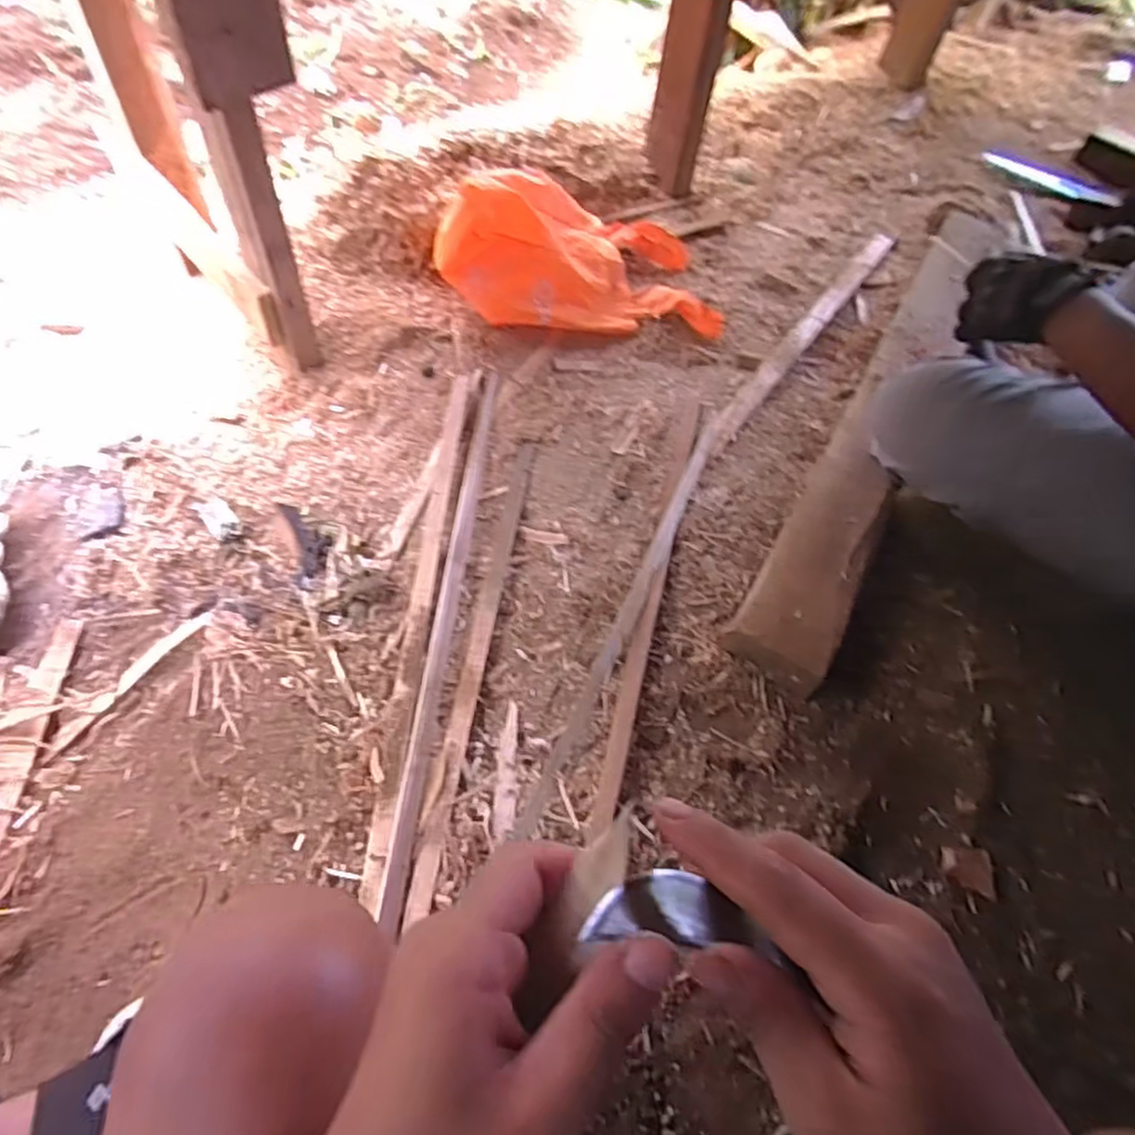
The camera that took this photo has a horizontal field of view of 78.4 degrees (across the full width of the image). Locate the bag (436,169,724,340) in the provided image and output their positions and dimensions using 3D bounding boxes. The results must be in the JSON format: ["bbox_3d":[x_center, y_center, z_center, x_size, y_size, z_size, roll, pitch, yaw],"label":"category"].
[{"bbox_3d":[0.025,-0.563,1.170,0.447,0.205,0.286,-3,59,-5],"label":"bag"}]

